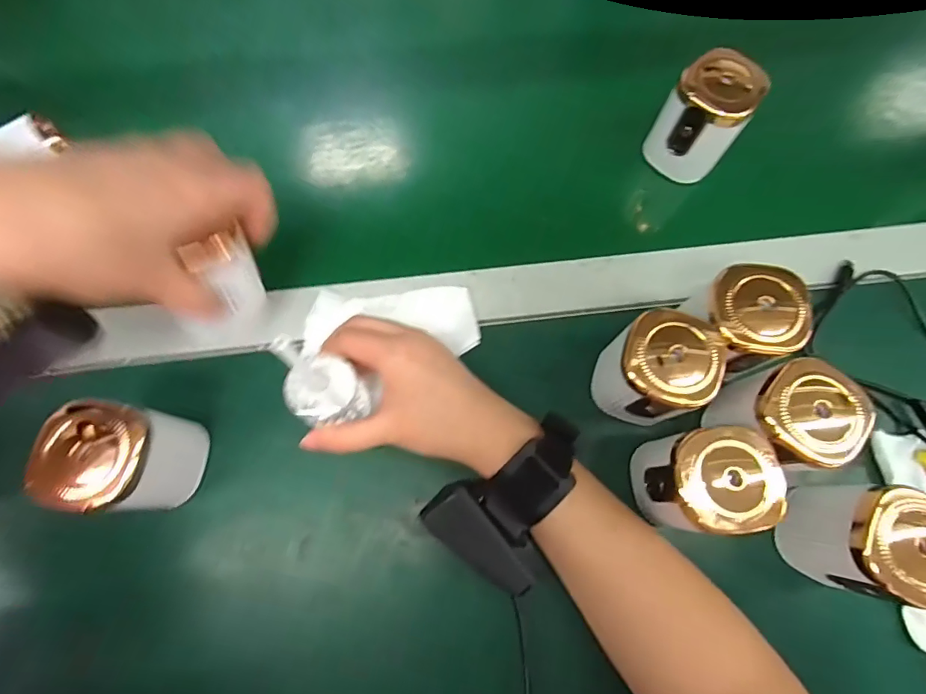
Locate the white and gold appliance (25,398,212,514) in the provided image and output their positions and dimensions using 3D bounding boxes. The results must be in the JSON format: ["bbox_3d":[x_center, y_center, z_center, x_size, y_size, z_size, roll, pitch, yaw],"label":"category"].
[{"bbox_3d":[-0.194,0.067,0.288,0.051,0.087,0.058,12,73,2],"label":"white and gold appliance"}]

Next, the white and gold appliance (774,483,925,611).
[{"bbox_3d":[0.223,0.107,0.269,0.050,0.077,0.056,10,73,1],"label":"white and gold appliance"}]

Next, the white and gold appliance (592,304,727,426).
[{"bbox_3d":[0.116,0.016,0.298,0.053,0.070,0.054,1,73,-2],"label":"white and gold appliance"}]

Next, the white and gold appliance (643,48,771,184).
[{"bbox_3d":[0.172,-0.163,0.348,0.054,0.072,0.045,33,75,8],"label":"white and gold appliance"}]

